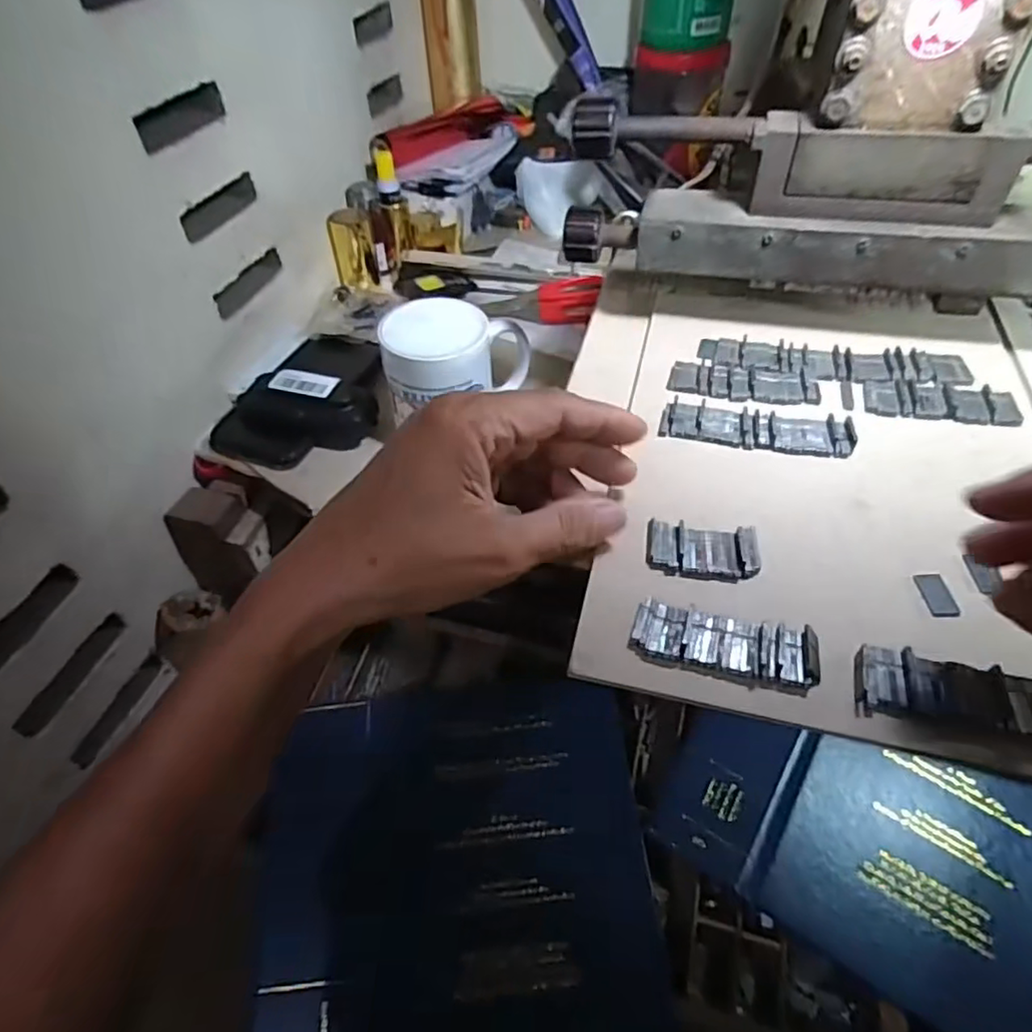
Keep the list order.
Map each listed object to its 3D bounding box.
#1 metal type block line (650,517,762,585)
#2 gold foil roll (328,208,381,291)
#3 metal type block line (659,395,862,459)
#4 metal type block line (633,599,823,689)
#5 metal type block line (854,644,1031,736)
[{"bbox_3d":[0.084,0.014,0.273,0.048,0.006,0.028,4,49,7],"label":"metal type block line"},{"bbox_3d":[-0.167,-0.275,0.633,0.042,0.071,0.034,-9,48,-5],"label":"gold foil roll"},{"bbox_3d":[0.127,-0.047,0.324,0.096,0.006,0.025,9,49,11],"label":"metal type block line"},{"bbox_3d":[0.083,0.050,0.243,0.070,0.007,0.024,10,50,12],"label":"metal type block line"},{"bbox_3d":[0.168,0.065,0.221,0.079,0.011,0.025,9,49,11],"label":"metal type block line"}]

